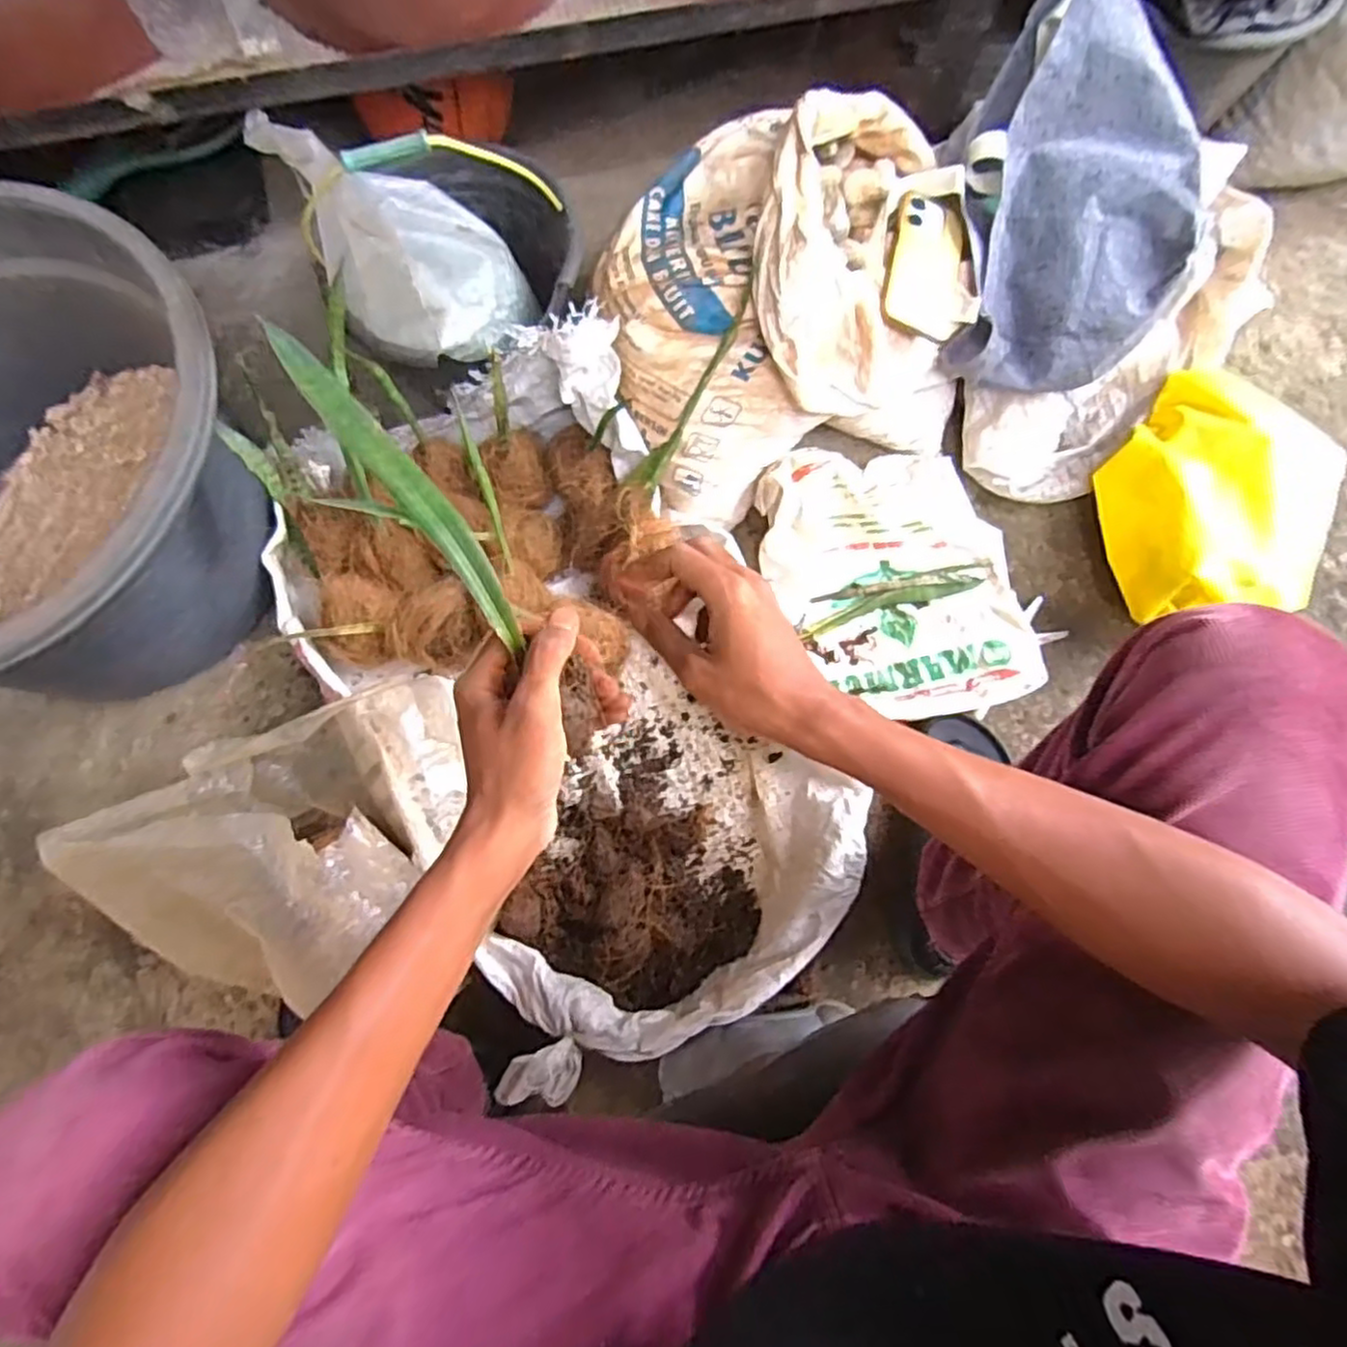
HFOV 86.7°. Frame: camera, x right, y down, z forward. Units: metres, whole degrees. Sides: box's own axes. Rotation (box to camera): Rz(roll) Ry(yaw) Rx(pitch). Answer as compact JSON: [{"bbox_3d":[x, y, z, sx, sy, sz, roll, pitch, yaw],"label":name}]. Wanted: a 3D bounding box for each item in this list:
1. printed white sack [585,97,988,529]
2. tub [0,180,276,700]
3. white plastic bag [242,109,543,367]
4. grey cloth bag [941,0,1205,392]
[{"bbox_3d":[0.121,-0.411,0.799,0.385,0.270,0.308,-24,76,-6],"label":"printed white sack"},{"bbox_3d":[-0.644,-0.197,0.729,0.463,0.269,0.480,0,75,0],"label":"tub"},{"bbox_3d":[-0.265,-0.444,0.716,0.201,0.194,0.213,-21,76,-5],"label":"white plastic bag"},{"bbox_3d":[0.452,-0.510,0.780,0.279,0.092,0.377,9,107,-5],"label":"grey cloth bag"}]

